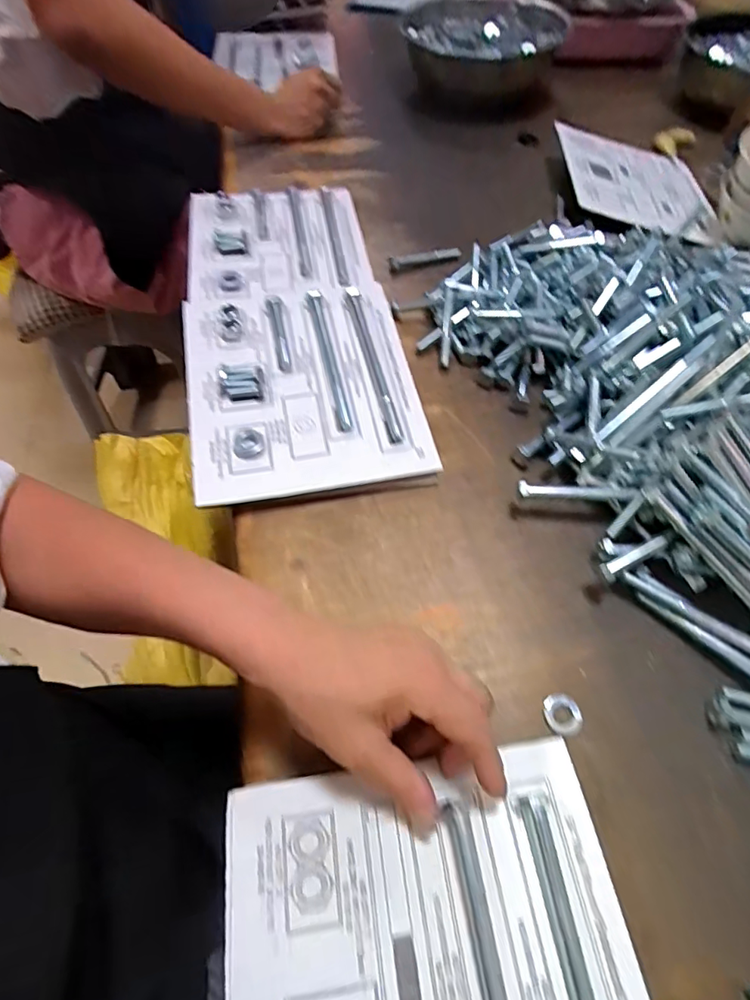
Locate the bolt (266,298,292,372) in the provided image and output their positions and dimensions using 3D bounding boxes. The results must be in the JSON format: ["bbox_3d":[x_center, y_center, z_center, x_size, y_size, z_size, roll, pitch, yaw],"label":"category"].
[{"bbox_3d":[-0.088,-0.151,0.470,0.013,0.014,0.085,-8,58,-7],"label":"bolt"}]

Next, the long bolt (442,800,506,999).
[{"bbox_3d":[0.055,0.226,0.236,0.012,0.014,0.151,-7,56,-6],"label":"long bolt"}]

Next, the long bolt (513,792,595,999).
[{"bbox_3d":[0.095,0.228,0.234,0.014,0.011,0.164,-6,57,-6],"label":"long bolt"}]

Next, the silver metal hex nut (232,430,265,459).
[{"bbox_3d":[-0.100,-0.045,0.410,0.024,0.008,0.022,-12,58,-9],"label":"silver metal hex nut"}]

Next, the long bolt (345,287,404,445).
[{"bbox_3d":[-0.002,-0.126,0.455,0.013,0.013,0.174,-11,58,-9],"label":"long bolt"}]

